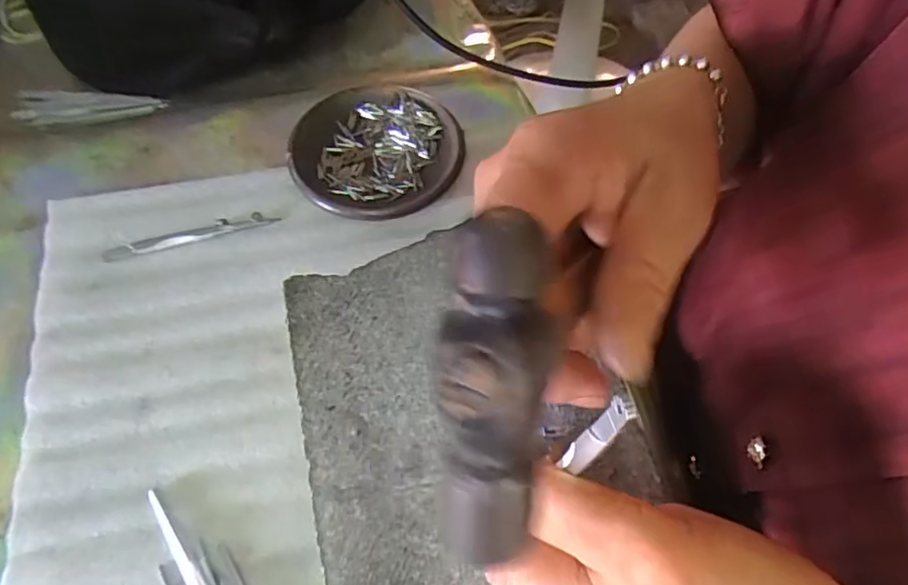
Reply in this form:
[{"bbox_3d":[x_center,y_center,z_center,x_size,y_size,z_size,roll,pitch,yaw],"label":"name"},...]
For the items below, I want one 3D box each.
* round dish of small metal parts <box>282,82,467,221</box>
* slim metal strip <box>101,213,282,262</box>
[{"bbox_3d":[-0.051,-0.098,0.410,0.110,0.015,0.115,0,61,-1],"label":"round dish of small metal parts"},{"bbox_3d":[-0.166,-0.037,0.383,0.104,0.004,0.012,-15,63,-9],"label":"slim metal strip"}]

